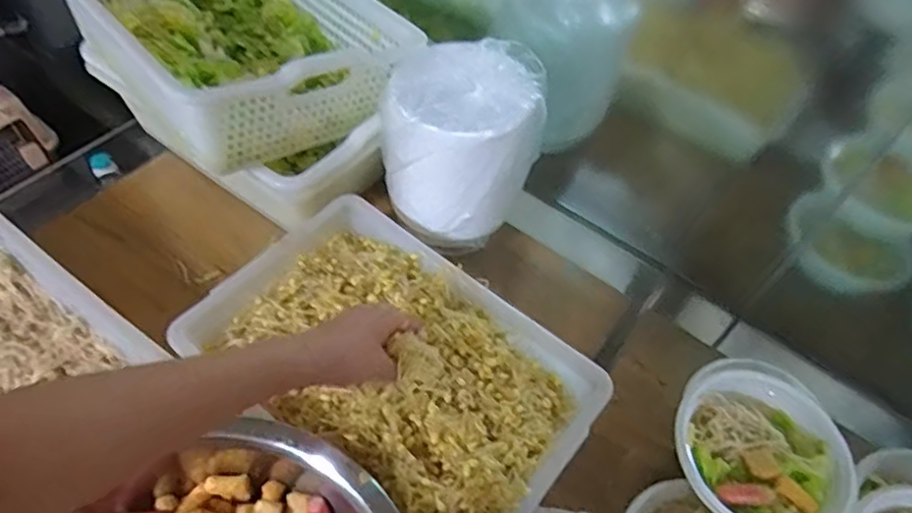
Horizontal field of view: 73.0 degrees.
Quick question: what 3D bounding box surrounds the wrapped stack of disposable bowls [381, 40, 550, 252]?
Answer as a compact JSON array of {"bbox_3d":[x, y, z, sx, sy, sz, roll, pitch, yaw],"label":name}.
[{"bbox_3d":[0.004,-0.133,0.758,0.184,0.208,0.151,9,52,2],"label":"wrapped stack of disposable bowls"}]

